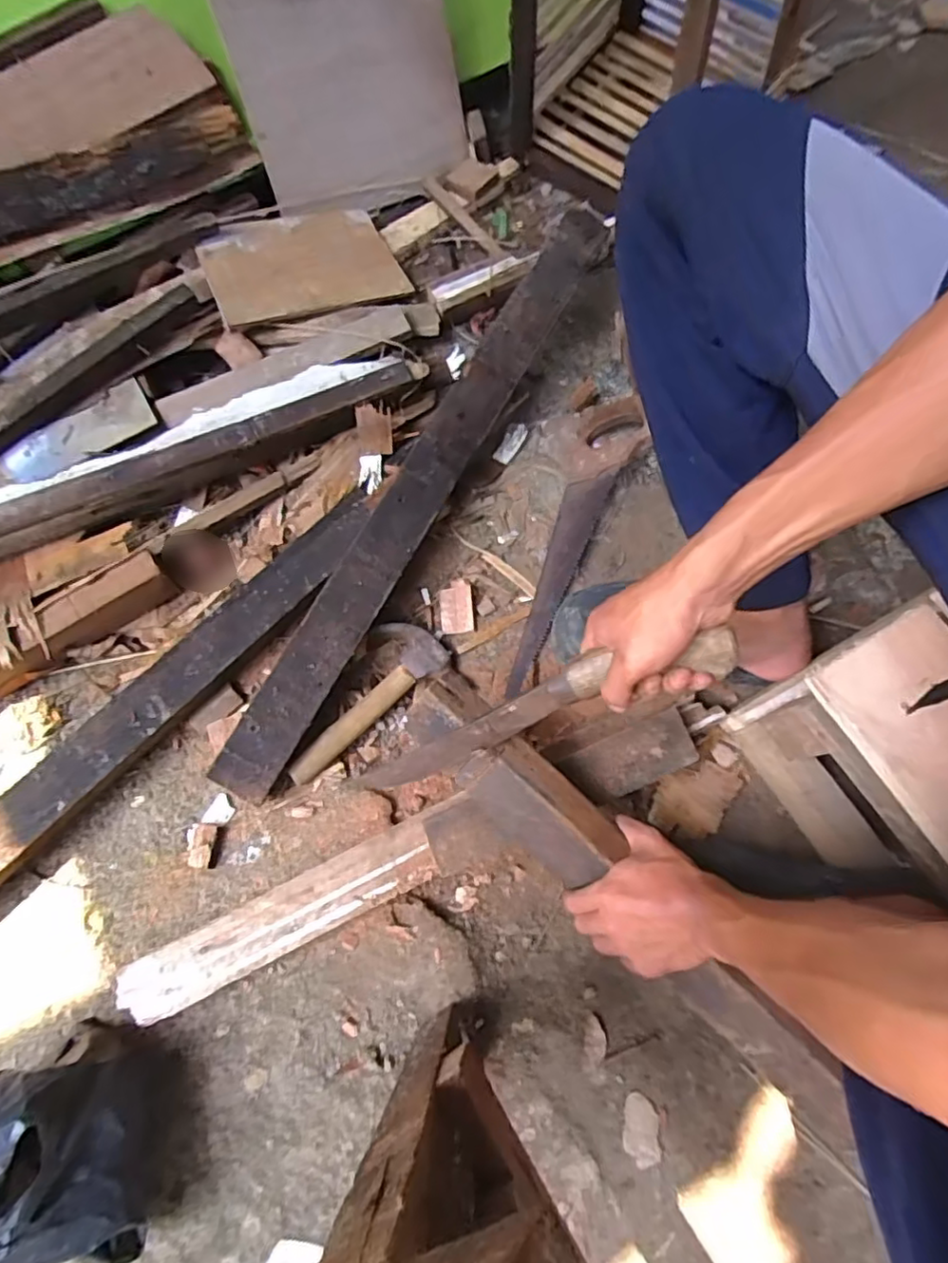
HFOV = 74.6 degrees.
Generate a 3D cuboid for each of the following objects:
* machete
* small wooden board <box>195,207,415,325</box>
[{"bbox_3d":[0.038,0.071,0.507,0.346,0.033,0.039,-28,66,30],"label":"machete"},{"bbox_3d":[-0.242,-0.522,0.884,0.265,0.009,0.159,-23,82,-18],"label":"small wooden board"}]

